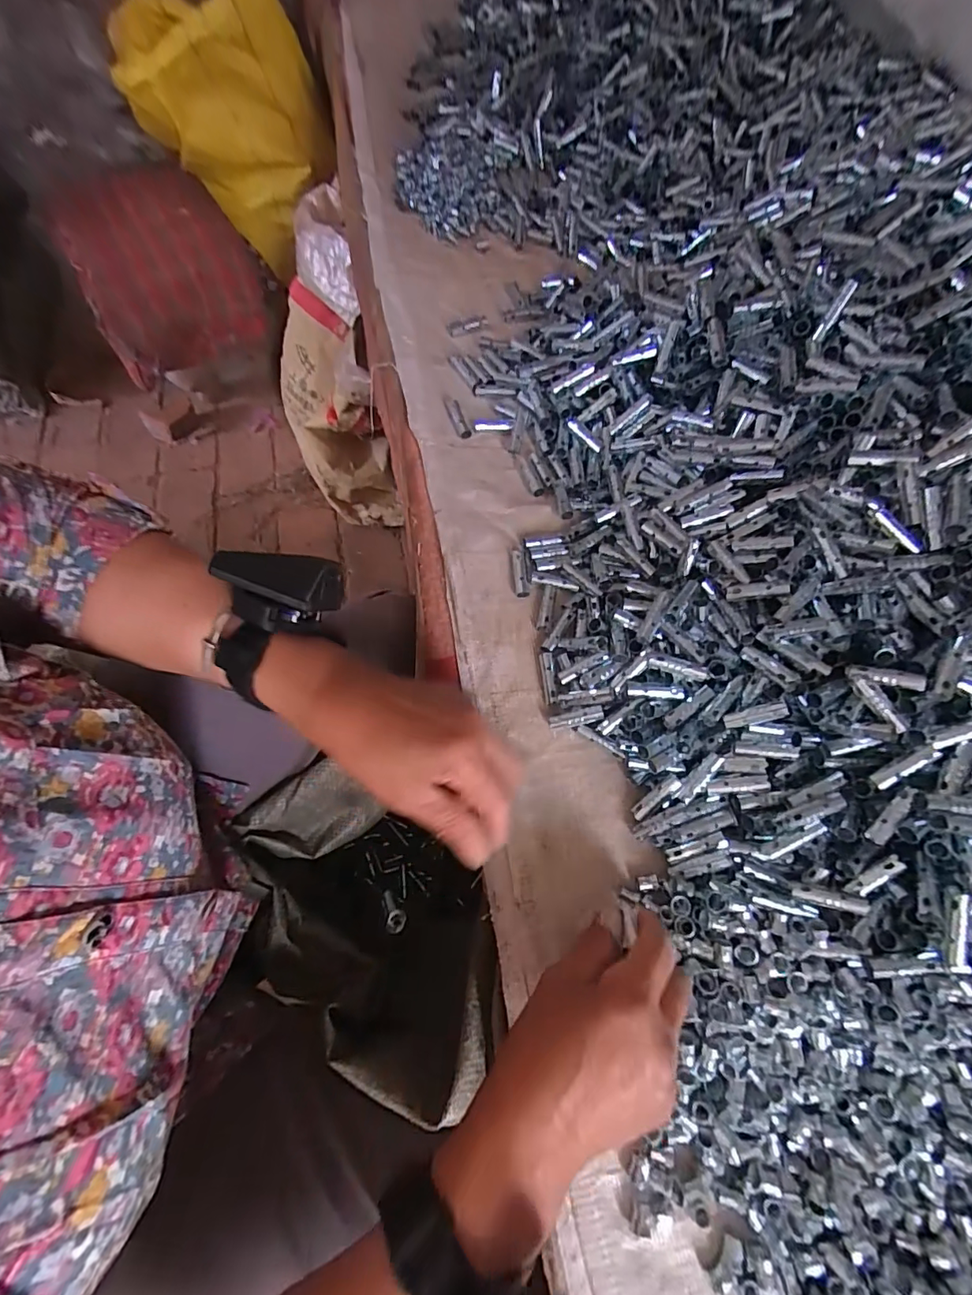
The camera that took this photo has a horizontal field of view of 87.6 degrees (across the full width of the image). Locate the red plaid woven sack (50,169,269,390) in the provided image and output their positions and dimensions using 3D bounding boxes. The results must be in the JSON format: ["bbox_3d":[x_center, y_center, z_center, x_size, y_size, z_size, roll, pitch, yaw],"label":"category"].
[{"bbox_3d":[-0.525,-0.611,0.832,0.246,0.158,0.272,-29,72,-13],"label":"red plaid woven sack"}]

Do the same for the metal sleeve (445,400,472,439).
[{"bbox_3d":[-0.025,-0.211,0.468,0.014,0.009,0.040,-21,71,-11],"label":"metal sleeve"}]

